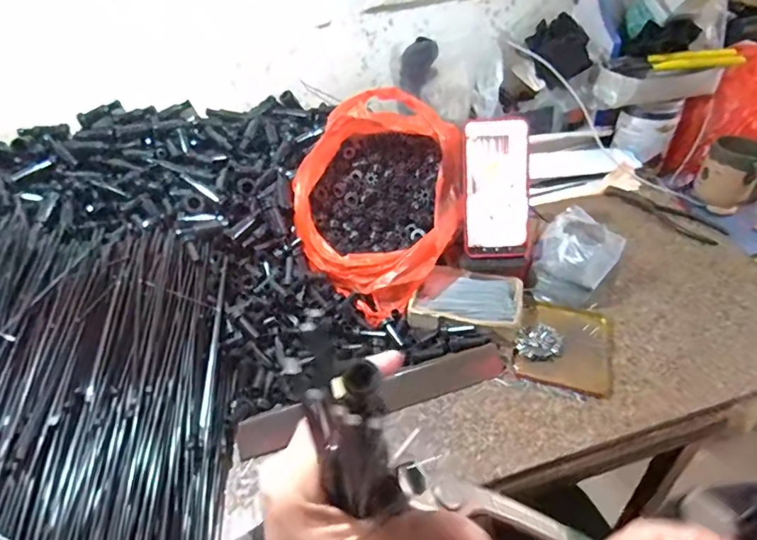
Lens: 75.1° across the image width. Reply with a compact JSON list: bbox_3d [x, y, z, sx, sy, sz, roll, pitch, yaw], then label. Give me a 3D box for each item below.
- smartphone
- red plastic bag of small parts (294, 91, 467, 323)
[{"bbox_3d":[0.141,-0.098,0.590,0.074,0.162,0.015,-1,5,8],"label":"smartphone"},{"bbox_3d":[-0.002,-0.099,0.625,0.219,0.149,0.228,25,49,28],"label":"red plastic bag of small parts"}]

